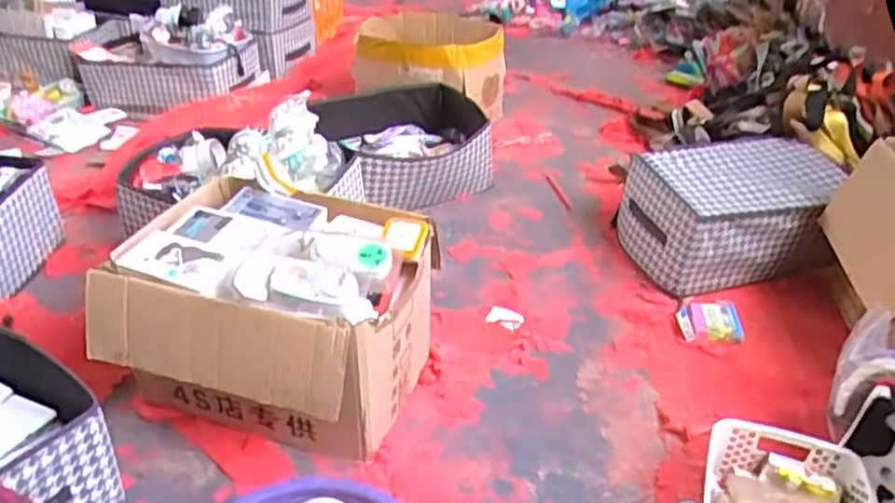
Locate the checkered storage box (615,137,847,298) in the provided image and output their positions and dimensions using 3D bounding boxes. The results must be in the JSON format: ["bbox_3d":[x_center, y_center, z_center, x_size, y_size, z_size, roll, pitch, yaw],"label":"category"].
[{"bbox_3d":[0.595,-0.077,1.437,0.437,0.193,0.275,-13,35,-21],"label":"checkered storage box"}]

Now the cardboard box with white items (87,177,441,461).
[{"bbox_3d":[-0.251,0.104,1.038,0.396,0.295,0.322,11,34,15],"label":"cardboard box with white items"}]

